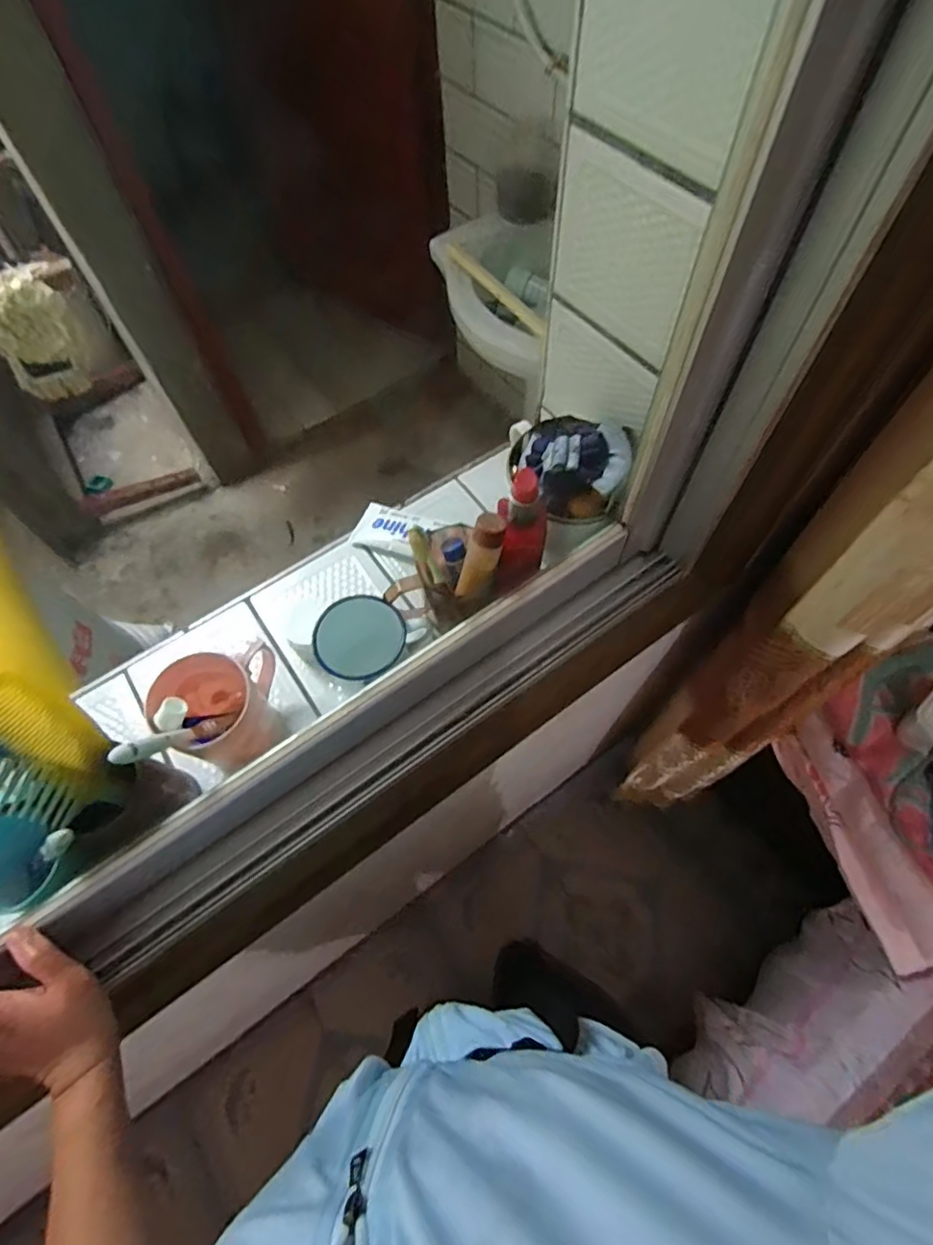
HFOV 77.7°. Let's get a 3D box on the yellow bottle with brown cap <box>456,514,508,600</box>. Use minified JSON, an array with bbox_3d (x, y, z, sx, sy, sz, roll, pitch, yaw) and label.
[{"bbox_3d":[0.013,-0.059,0.525,0.028,0.097,0.024,32,44,16],"label":"yellow bottle with brown cap"}]

